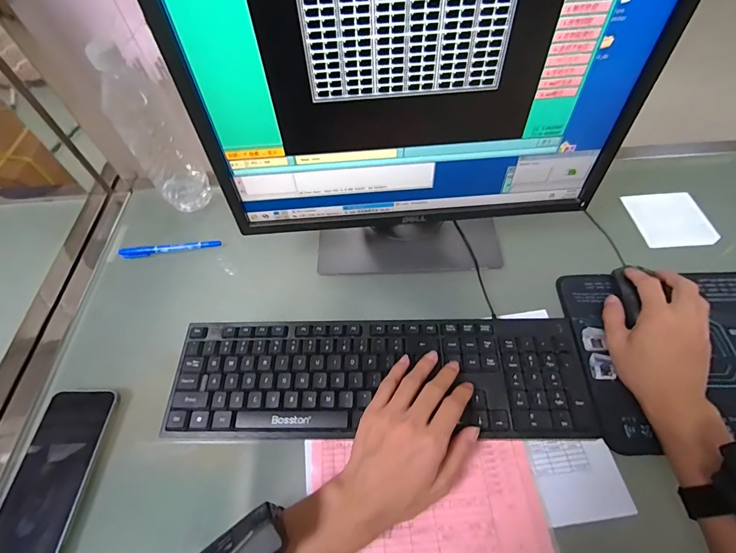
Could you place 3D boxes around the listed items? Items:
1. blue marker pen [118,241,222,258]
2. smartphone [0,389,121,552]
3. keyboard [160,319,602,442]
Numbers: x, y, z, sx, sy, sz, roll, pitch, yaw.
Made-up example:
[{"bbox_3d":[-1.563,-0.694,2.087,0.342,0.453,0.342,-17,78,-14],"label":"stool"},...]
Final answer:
[{"bbox_3d":[-0.282,-0.039,0.525,0.135,0.015,0.014,-8,57,-2],"label":"blue marker pen"},{"bbox_3d":[-0.317,0.197,0.374,0.079,0.016,0.157,0,57,3],"label":"smartphone"},{"bbox_3d":[0.009,0.105,0.394,0.425,0.017,0.122,-1,57,2],"label":"keyboard"}]

